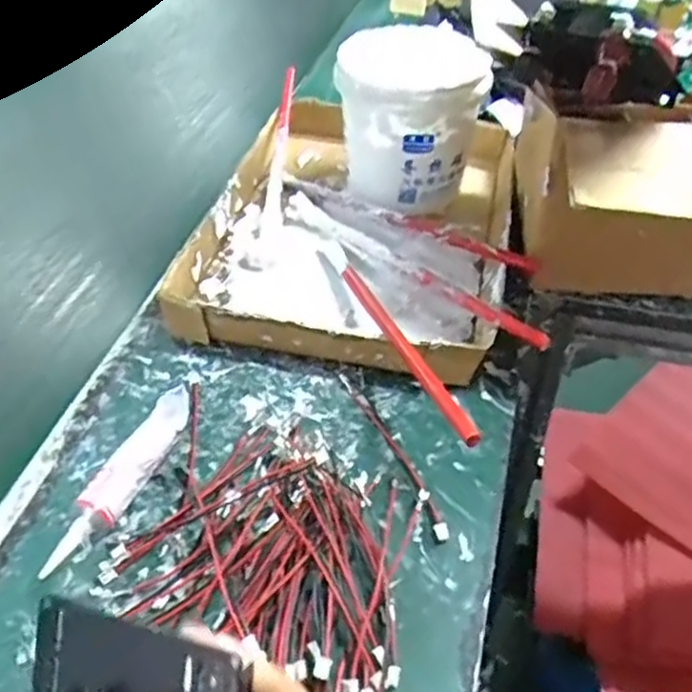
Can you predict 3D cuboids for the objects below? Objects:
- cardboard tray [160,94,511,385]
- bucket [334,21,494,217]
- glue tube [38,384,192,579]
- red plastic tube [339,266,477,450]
[{"bbox_3d":[0.011,-0.108,0.577,0.244,0.046,0.364,7,46,9],"label":"cardboard tray"},{"bbox_3d":[0.052,-0.194,0.605,0.117,0.121,0.115,-2,45,0],"label":"bucket"},{"bbox_3d":[-0.132,0.078,0.412,0.024,0.031,0.126,16,48,17],"label":"glue tube"},{"bbox_3d":[0.033,-0.004,0.451,0.012,0.005,0.213,-41,35,6],"label":"red plastic tube"}]

